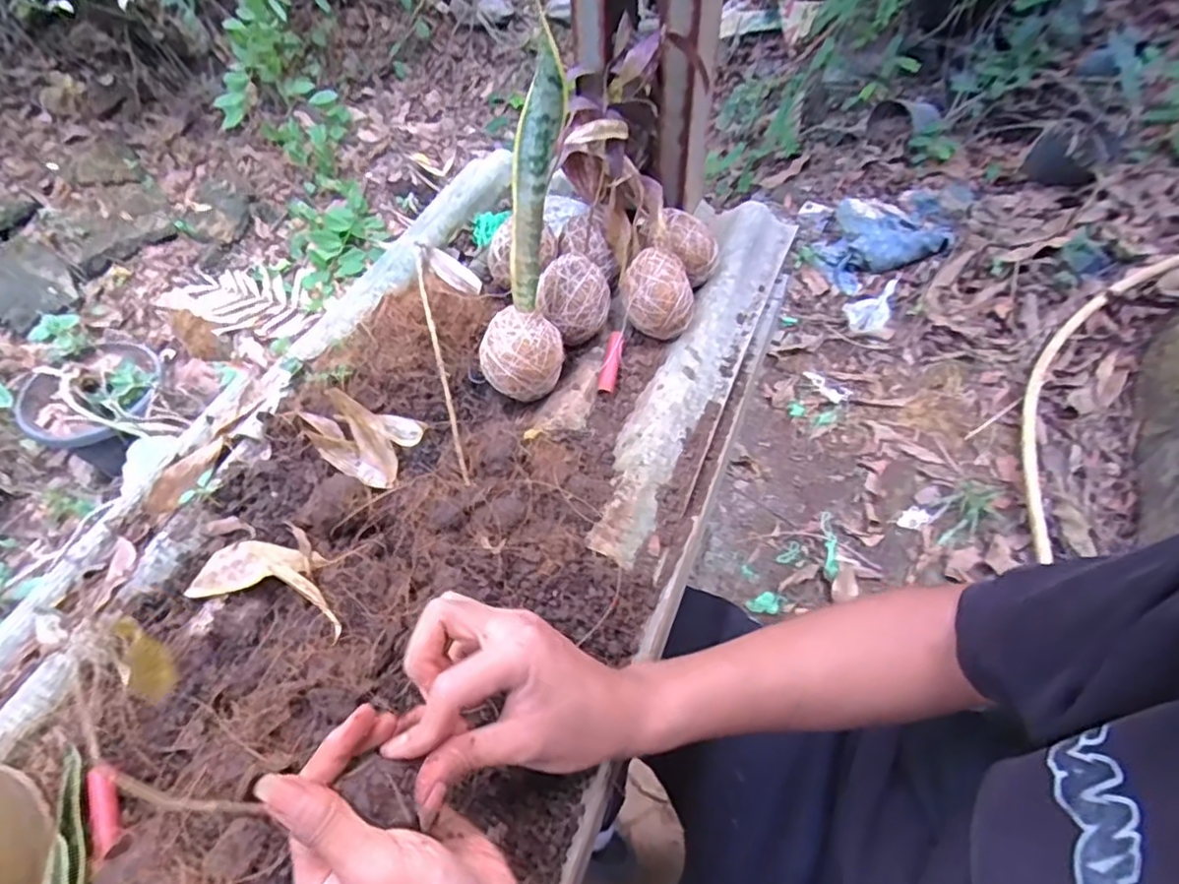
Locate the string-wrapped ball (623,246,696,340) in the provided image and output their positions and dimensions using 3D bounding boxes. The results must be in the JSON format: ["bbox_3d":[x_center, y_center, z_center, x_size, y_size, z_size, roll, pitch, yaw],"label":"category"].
[{"bbox_3d":[0.060,-0.126,0.544,0.058,0.051,0.056,-1,55,1],"label":"string-wrapped ball"}]

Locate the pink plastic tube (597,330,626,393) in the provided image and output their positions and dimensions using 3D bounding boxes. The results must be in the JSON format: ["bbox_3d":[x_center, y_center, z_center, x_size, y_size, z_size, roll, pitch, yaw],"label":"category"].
[{"bbox_3d":[0.019,-0.066,0.536,0.015,0.011,0.056,9,70,9],"label":"pink plastic tube"}]

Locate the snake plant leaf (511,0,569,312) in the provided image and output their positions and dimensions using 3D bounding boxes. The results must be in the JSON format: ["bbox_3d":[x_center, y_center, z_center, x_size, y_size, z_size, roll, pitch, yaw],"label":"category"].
[{"bbox_3d":[-0.041,-0.194,0.456,0.032,0.198,0.022,20,32,15],"label":"snake plant leaf"}]

